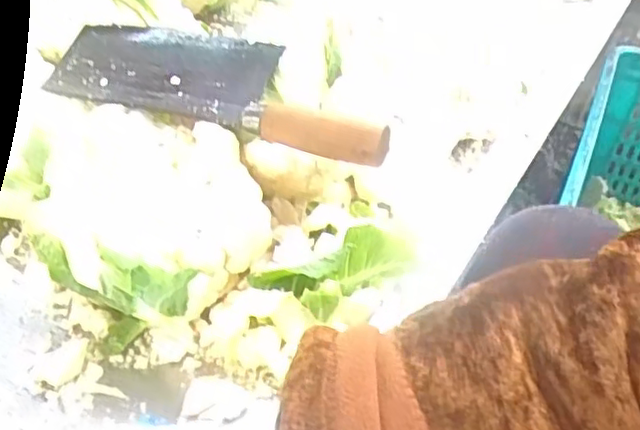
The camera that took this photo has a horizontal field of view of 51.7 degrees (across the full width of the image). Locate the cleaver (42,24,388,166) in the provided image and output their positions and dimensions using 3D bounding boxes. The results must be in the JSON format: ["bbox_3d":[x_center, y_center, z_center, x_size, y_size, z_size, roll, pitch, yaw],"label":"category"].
[{"bbox_3d":[-0.071,-0.101,0.480,0.262,0.020,0.087,13,57,16],"label":"cleaver"}]

